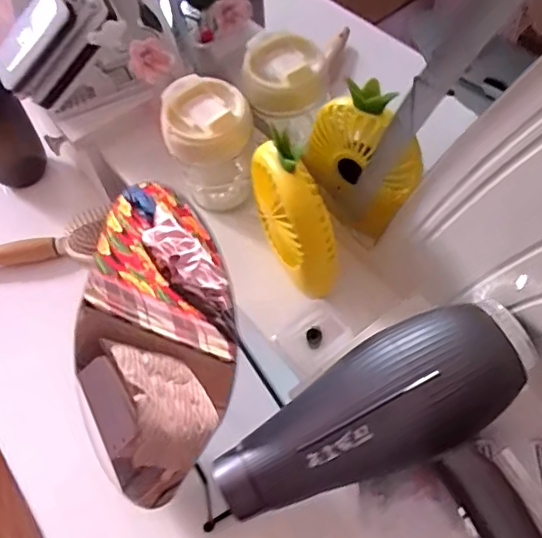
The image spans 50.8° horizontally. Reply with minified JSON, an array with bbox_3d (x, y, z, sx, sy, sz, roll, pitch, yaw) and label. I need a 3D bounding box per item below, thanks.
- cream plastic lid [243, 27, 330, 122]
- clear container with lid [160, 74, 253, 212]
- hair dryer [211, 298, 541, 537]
[{"bbox_3d":[0.011,-0.166,0.493,0.076,0.042,0.067,-8,56,0],"label":"cream plastic lid"},{"bbox_3d":[-0.051,-0.102,0.505,0.071,0.115,0.063,-13,57,-4],"label":"clear container with lid"},{"bbox_3d":[0.100,0.153,0.340,0.205,0.108,0.214,-27,59,-12],"label":"hair dryer"}]

